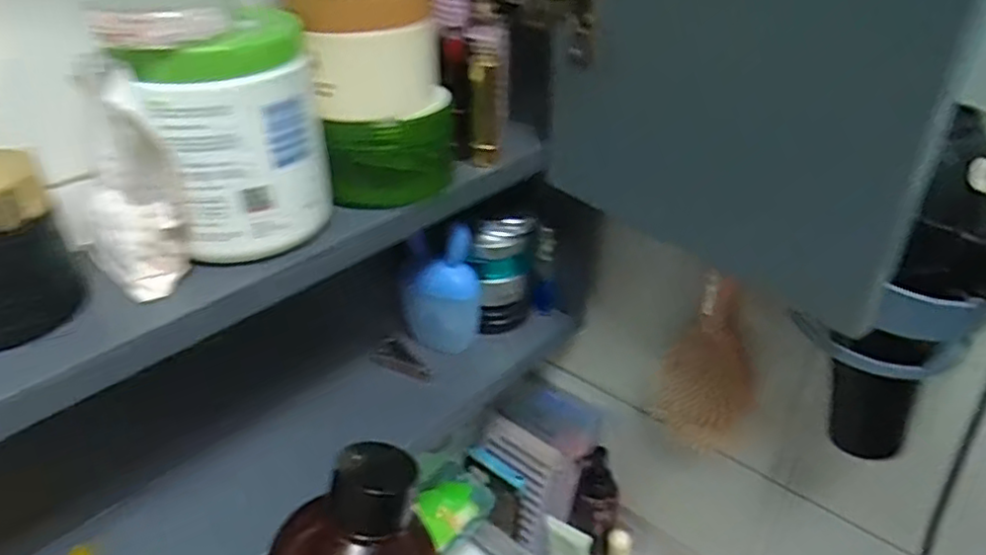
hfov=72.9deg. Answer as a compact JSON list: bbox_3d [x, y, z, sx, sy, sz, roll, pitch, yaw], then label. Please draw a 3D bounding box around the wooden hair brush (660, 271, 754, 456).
[{"bbox_3d":[0.173,0.068,0.529,0.069,0.160,0.025,17,36,23],"label":"wooden hair brush"}]

